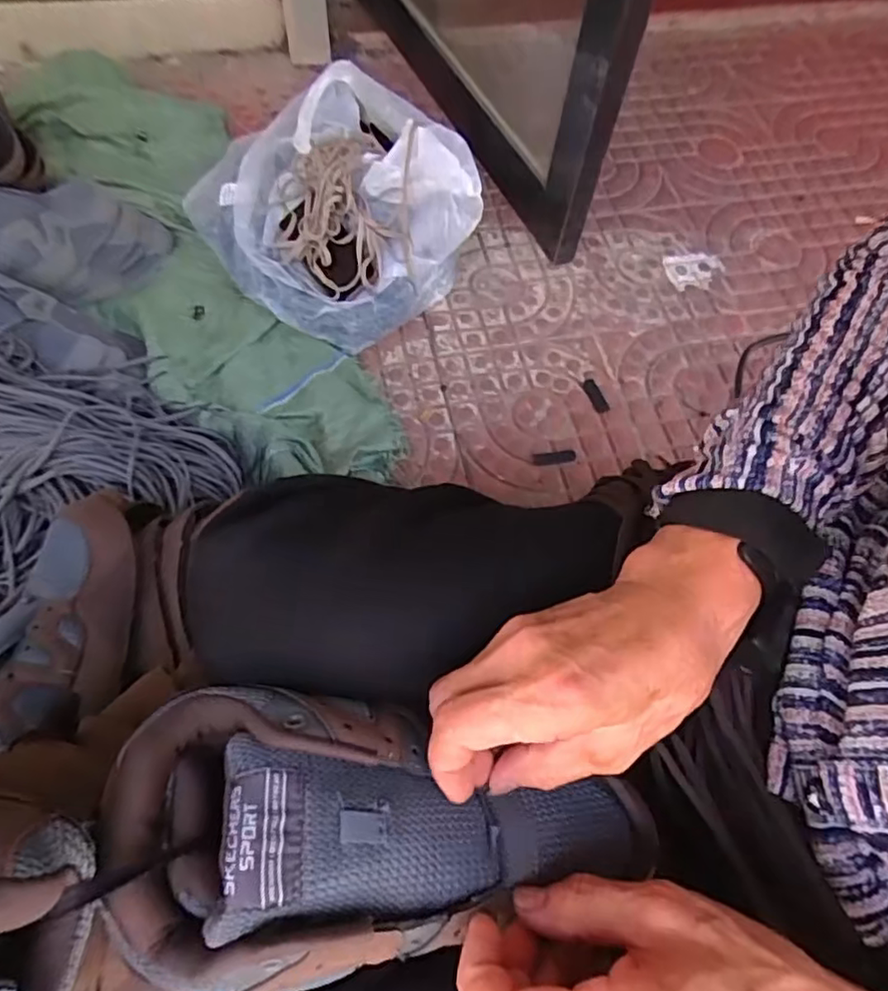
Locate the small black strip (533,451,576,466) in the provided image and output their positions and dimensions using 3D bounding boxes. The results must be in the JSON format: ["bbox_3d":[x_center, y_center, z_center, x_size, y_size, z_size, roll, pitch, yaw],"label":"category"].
[{"bbox_3d":[0.152,-0.052,0.851,0.060,0.004,0.019,-5,63,-7],"label":"small black strip"}]

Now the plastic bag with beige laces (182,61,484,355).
[{"bbox_3d":[-0.178,-0.459,0.917,0.342,0.196,0.446,-31,71,-17],"label":"plastic bag with beige laces"}]

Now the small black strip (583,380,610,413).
[{"bbox_3d":[0.221,-0.144,0.893,0.020,0.006,0.057,-21,66,-2],"label":"small black strip"}]

